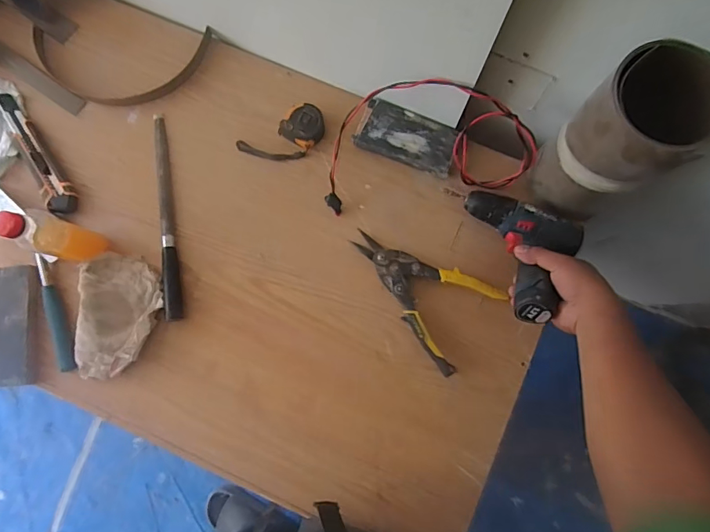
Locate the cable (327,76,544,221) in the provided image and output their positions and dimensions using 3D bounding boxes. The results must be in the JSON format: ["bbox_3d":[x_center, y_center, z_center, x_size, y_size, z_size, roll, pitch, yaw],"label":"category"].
[{"bbox_3d":[0.099,-0.185,0.633,0.309,0.129,0.158,-10,83,0],"label":"cable"}]

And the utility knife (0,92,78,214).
[{"bbox_3d":[-0.496,-0.177,0.701,0.038,0.013,0.227,-33,83,-3],"label":"utility knife"}]

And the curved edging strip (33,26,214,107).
[{"bbox_3d":[-0.367,-0.315,0.718,0.278,0.020,0.119,-1,83,1],"label":"curved edging strip"}]

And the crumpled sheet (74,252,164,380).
[{"bbox_3d":[-0.342,0.071,0.656,0.110,0.026,0.172,1,83,1],"label":"crumpled sheet"}]

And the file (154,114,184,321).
[{"bbox_3d":[-0.285,-0.080,0.685,0.026,0.015,0.321,-7,83,0],"label":"file"}]

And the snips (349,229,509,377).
[{"bbox_3d":[0.090,0.028,0.653,0.218,0.035,0.138,40,85,5],"label":"snips"}]

